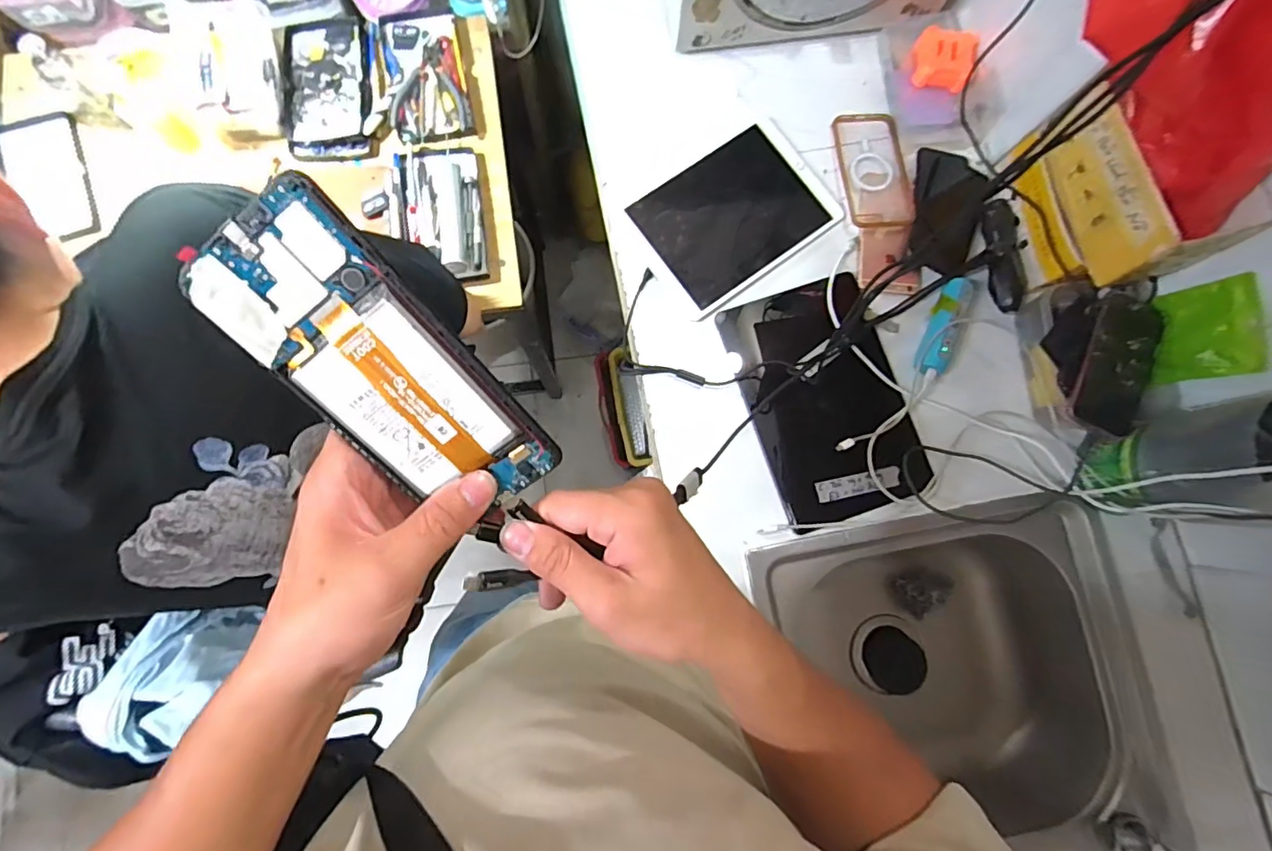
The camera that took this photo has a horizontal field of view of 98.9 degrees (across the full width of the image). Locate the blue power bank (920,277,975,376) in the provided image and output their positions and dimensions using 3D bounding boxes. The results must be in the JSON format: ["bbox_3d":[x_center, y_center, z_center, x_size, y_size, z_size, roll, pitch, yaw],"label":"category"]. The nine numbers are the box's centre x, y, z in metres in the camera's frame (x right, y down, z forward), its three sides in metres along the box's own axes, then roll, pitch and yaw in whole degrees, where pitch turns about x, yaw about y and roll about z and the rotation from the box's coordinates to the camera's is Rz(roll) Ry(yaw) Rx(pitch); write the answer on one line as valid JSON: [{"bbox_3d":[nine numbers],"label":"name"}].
[{"bbox_3d":[0.361,-0.117,0.634,0.026,0.032,0.119,20,83,0],"label":"blue power bank"}]

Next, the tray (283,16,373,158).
[{"bbox_3d":[-0.424,-0.468,0.750,0.107,0.019,0.193,-3,83,-3],"label":"tray"}]

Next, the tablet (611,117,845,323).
[{"bbox_3d":[0.118,-0.261,0.676,0.239,0.012,0.170,-36,86,-6],"label":"tablet"}]

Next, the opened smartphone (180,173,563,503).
[{"bbox_3d":[-0.108,-0.021,0.239,0.073,0.004,0.156,-36,113,11],"label":"opened smartphone"}]

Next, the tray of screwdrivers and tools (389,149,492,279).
[{"bbox_3d":[-0.270,-0.287,0.738,0.120,0.025,0.178,-6,83,-3],"label":"tray of screwdrivers and tools"}]

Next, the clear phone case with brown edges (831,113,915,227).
[{"bbox_3d":[0.299,-0.322,0.682,0.078,0.010,0.152,-7,83,-3],"label":"clear phone case with brown edges"}]

